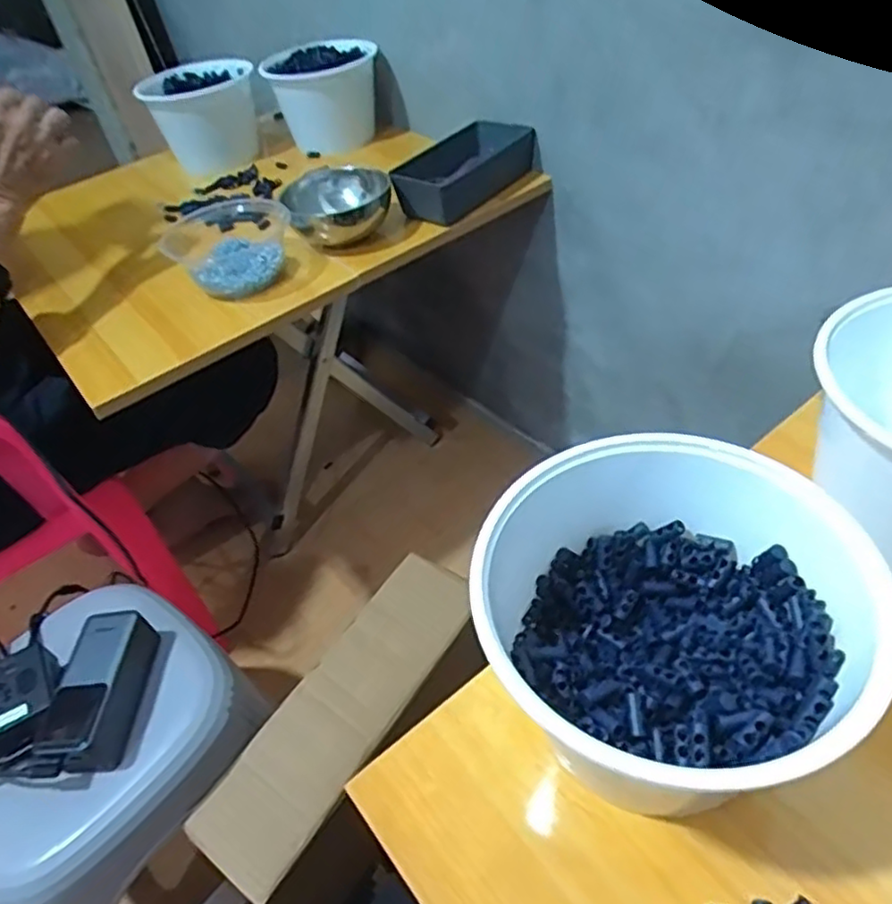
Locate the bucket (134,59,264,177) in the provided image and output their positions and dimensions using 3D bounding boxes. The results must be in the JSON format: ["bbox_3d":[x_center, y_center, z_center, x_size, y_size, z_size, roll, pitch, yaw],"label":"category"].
[{"bbox_3d":[-0.348,-0.489,0.975,0.152,0.112,0.127,-21,45,-13],"label":"bucket"}]

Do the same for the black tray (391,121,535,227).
[{"bbox_3d":[0.019,-0.340,0.816,0.203,0.054,0.105,-36,50,-26],"label":"black tray"}]

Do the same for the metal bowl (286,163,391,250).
[{"bbox_3d":[-0.122,-0.282,0.772,0.119,0.064,0.099,-21,46,-10],"label":"metal bowl"}]

